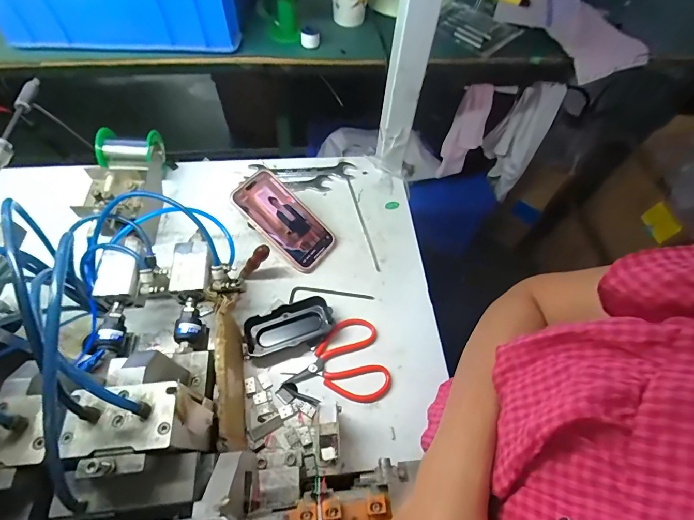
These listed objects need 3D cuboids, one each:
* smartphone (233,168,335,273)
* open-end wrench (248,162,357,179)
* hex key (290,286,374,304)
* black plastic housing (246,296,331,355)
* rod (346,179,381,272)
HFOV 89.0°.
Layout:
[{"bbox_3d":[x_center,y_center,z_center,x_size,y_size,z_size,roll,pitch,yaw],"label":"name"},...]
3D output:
[{"bbox_3d":[-0.088,-0.058,0.506,0.152,0.008,0.079,44,66,-7],"label":"smartphone"},{"bbox_3d":[-0.075,-0.152,0.598,0.172,0.009,0.033,-1,60,-4],"label":"open-end wrench"},{"bbox_3d":[-0.022,0.048,0.493,0.115,0.007,0.022,0,58,-5],"label":"hex key"},{"bbox_3d":[-0.073,0.085,0.448,0.109,0.025,0.051,-14,62,-12],"label":"black plastic housing"},{"bbox_3d":[0.024,-0.060,0.557,0.007,0.006,0.181,-11,60,-11],"label":"rod"}]

